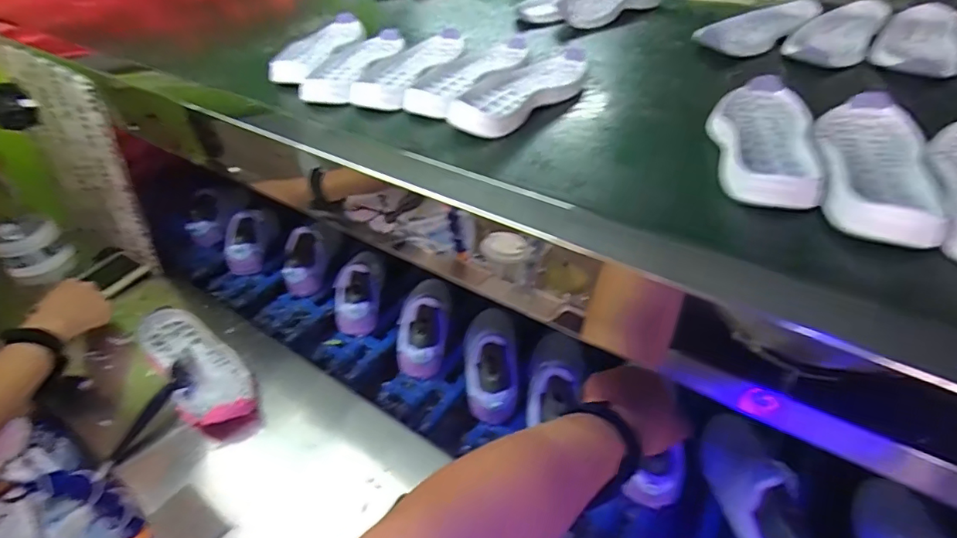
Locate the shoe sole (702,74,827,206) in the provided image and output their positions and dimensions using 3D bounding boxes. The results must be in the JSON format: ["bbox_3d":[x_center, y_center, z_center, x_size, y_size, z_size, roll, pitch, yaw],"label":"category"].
[{"bbox_3d":[0.244,-0.119,0.438,0.080,0.026,0.192,13,45,19],"label":"shoe sole"}]

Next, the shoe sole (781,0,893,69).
[{"bbox_3d":[0.434,-0.287,0.614,0.082,0.023,0.196,26,51,29],"label":"shoe sole"}]

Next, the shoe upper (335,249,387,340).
[{"bbox_3d":[-0.190,0.044,0.810,0.075,0.076,0.121,1,43,6],"label":"shoe upper"}]

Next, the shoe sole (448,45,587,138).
[{"bbox_3d":[0.057,-0.201,0.541,0.083,0.020,0.237,21,48,25],"label":"shoe sole"}]

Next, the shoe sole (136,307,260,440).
[{"bbox_3d":[-0.399,0.132,0.711,0.100,0.060,0.289,-33,50,-28],"label":"shoe sole"}]

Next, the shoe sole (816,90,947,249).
[{"bbox_3d":[0.310,-0.090,0.395,0.071,0.020,0.191,17,47,22],"label":"shoe sole"}]

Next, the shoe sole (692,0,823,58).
[{"bbox_3d":[0.356,-0.311,0.651,0.196,0.025,0.080,-32,49,-27],"label":"shoe sole"}]

